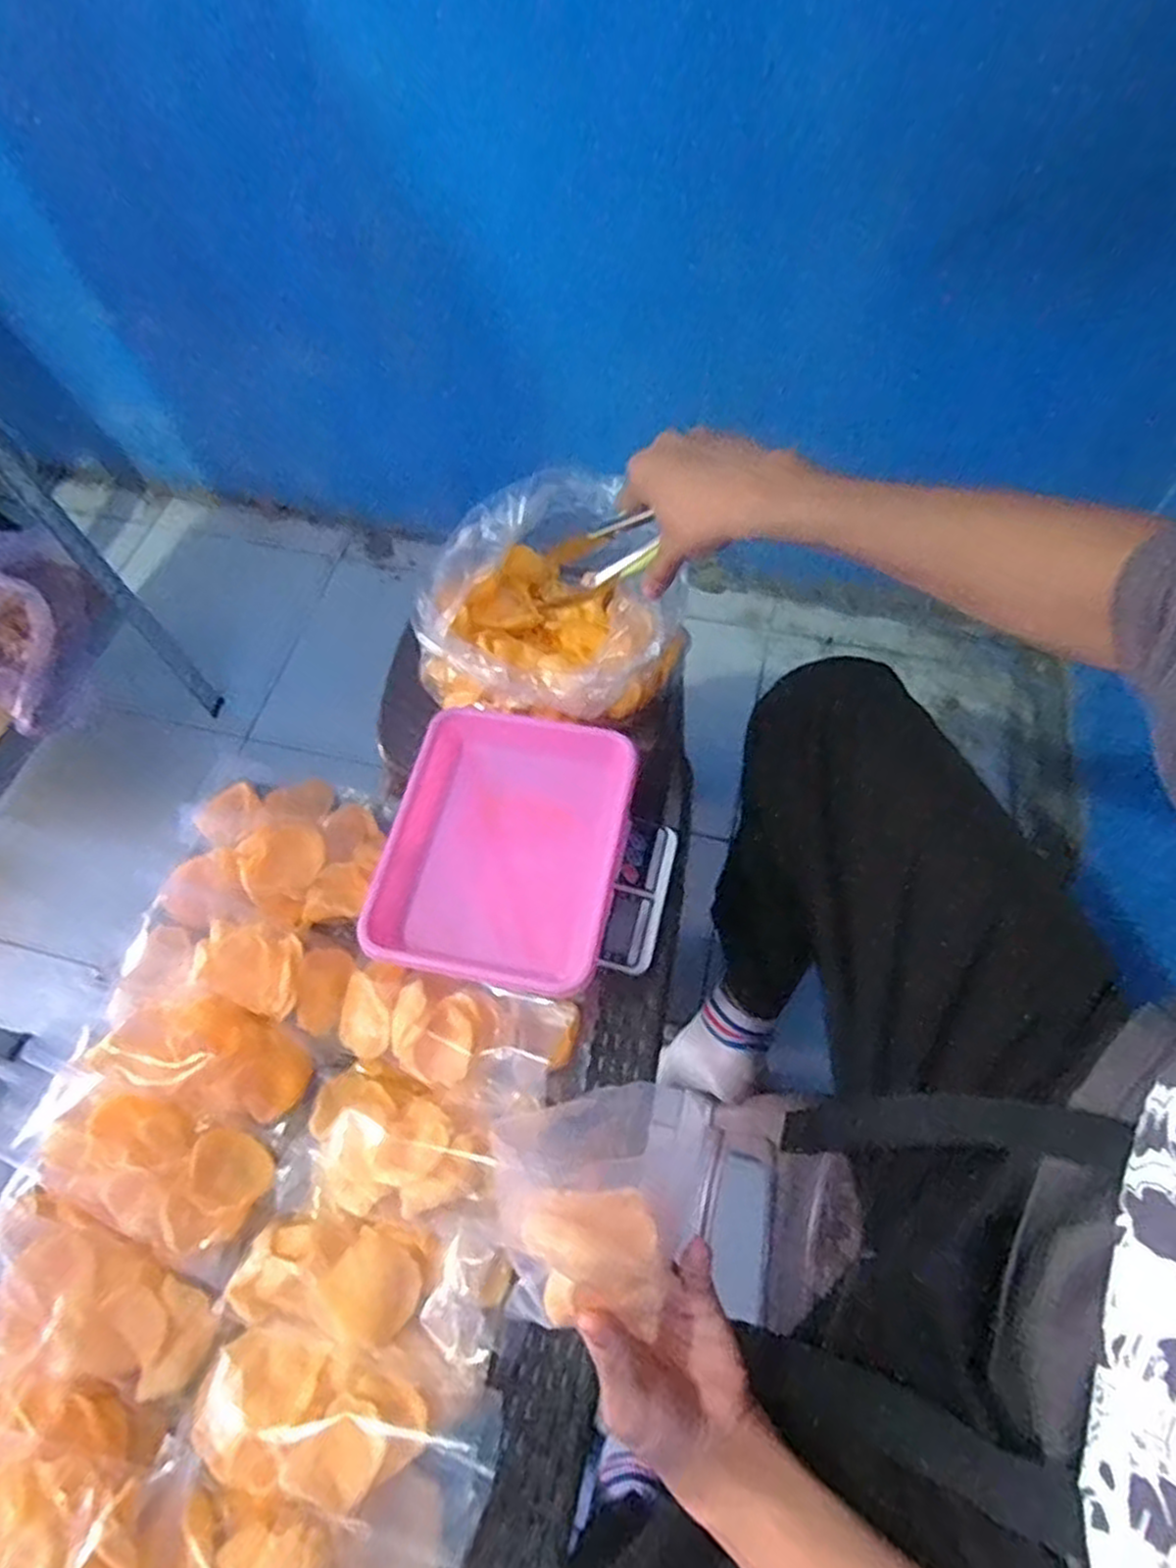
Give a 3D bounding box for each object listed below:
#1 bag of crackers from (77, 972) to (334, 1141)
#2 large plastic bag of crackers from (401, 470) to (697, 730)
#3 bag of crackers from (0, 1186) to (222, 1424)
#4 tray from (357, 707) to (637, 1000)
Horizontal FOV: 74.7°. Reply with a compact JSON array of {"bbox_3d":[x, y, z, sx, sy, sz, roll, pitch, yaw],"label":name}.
[{"bbox_3d":[-0.274,0.194,0.553,0.153,0.040,0.078,27,66,-7],"label":"bag of crackers"},{"bbox_3d":[-0.031,-0.155,0.681,0.216,0.159,0.206,21,66,13],"label":"large plastic bag of crackers"},{"bbox_3d":[-0.324,0.332,0.498,0.174,0.041,0.082,17,65,11],"label":"bag of crackers"},{"bbox_3d":[-0.067,0.048,0.622,0.181,0.035,0.220,11,64,8],"label":"tray"}]

